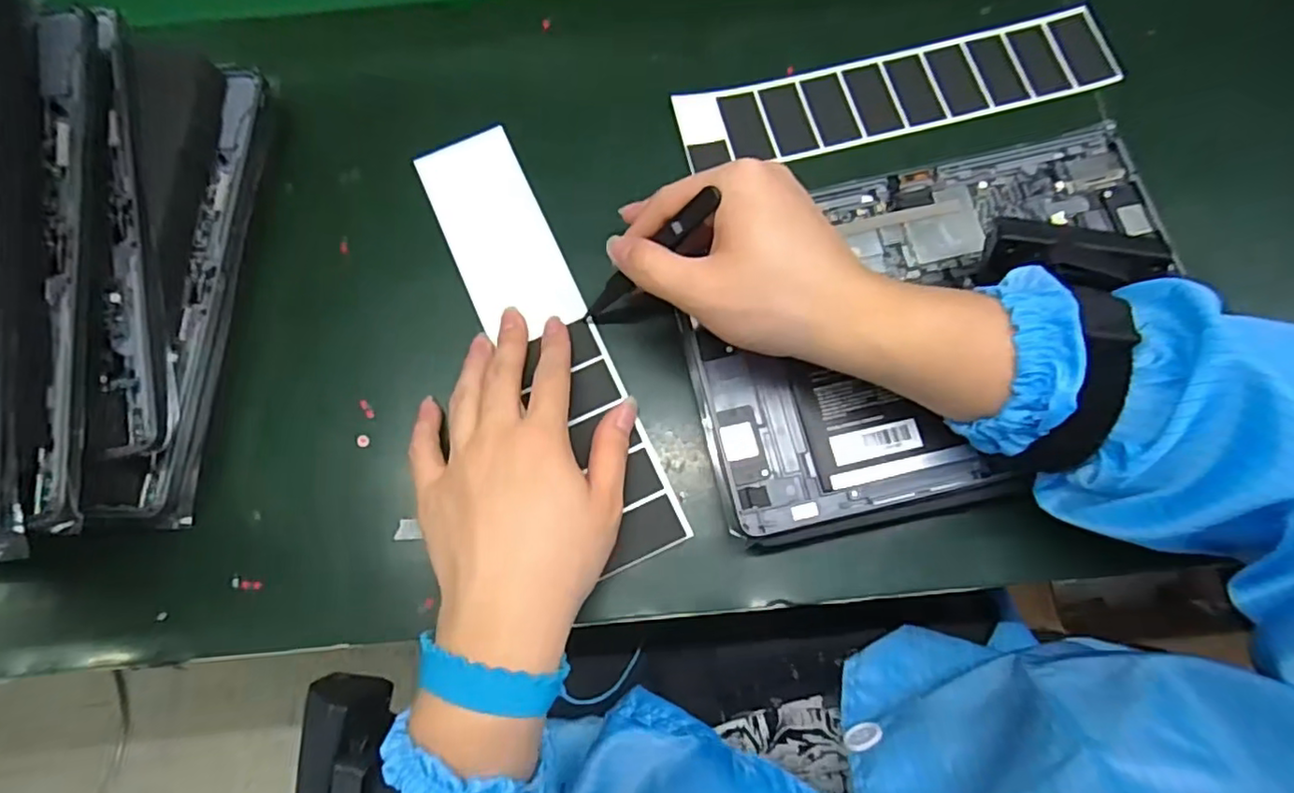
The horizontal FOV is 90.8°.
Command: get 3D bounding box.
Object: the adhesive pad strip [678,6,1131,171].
[{"bbox_3d":[0.150,-0.185,0.389,0.262,0.008,0.053,-13,74,-2],"label":"adhesive pad strip"}]

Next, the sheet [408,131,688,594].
[{"bbox_3d":[-0.054,-0.037,0.355,0.059,0.008,0.266,-27,75,-7],"label":"sheet"}]

